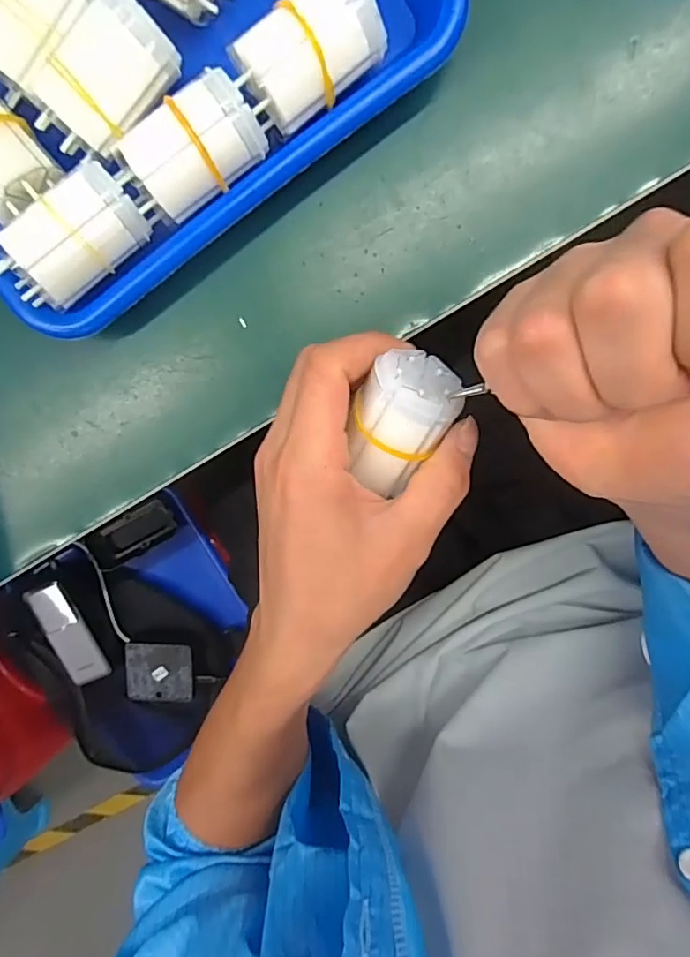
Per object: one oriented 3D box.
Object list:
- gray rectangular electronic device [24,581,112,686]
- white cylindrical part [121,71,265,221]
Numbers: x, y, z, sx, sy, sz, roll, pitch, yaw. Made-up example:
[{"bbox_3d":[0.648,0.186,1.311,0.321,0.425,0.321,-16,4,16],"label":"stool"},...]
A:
[{"bbox_3d":[-0.315,0.178,0.626,0.041,0.018,0.125,-24,97,7],"label":"gray rectangular electronic device"},{"bbox_3d":[-0.066,-0.142,0.240,0.061,0.028,0.033,-37,95,8],"label":"white cylindrical part"}]

